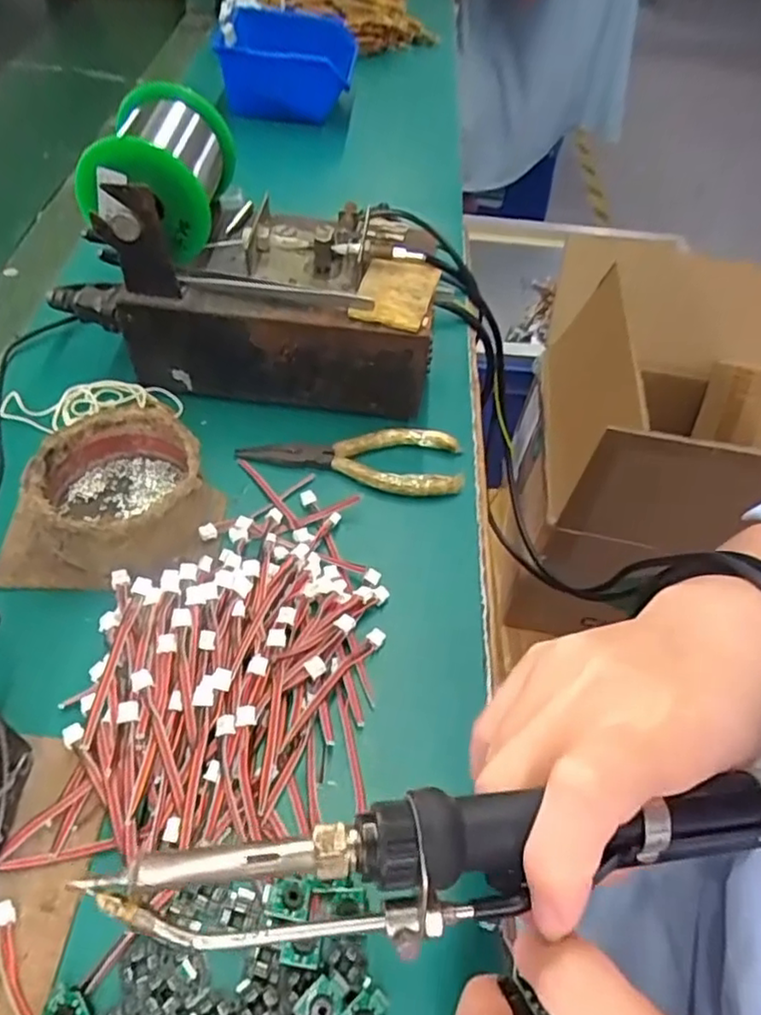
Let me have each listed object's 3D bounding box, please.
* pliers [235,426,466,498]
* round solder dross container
[{"bbox_3d":[-0.017,-0.031,0.389,0.131,0.010,0.046,5,52,-3],"label":"pliers"},{"bbox_3d":[-0.135,-0.011,0.341,0.079,0.042,0.079,4,52,-5],"label":"round solder dross container"}]

